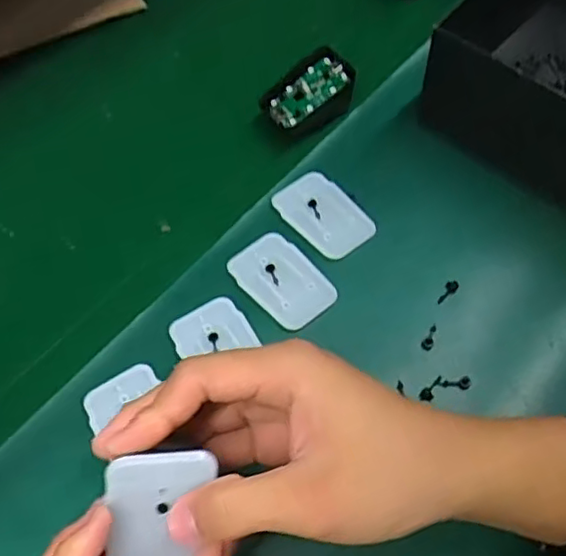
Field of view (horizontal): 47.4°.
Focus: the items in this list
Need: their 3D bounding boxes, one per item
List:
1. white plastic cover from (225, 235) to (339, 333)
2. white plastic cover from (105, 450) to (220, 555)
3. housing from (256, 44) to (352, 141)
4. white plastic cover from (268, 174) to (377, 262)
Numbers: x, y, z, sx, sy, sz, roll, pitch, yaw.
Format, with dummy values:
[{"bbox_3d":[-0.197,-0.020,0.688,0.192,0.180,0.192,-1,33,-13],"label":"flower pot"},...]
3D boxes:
[{"bbox_3d":[-0.001,0.000,0.417,0.046,0.004,0.069,-37,65,-19],"label":"white plastic cover"},{"bbox_3d":[-0.050,0.102,0.259,0.041,0.004,0.063,1,98,-12],"label":"white plastic cover"},{"bbox_3d":[0.019,-0.141,0.490,0.067,0.028,0.049,-28,62,-14],"label":"housing"},{"bbox_3d":[0.028,-0.044,0.443,0.047,0.005,0.071,-29,62,-15],"label":"white plastic cover"}]

